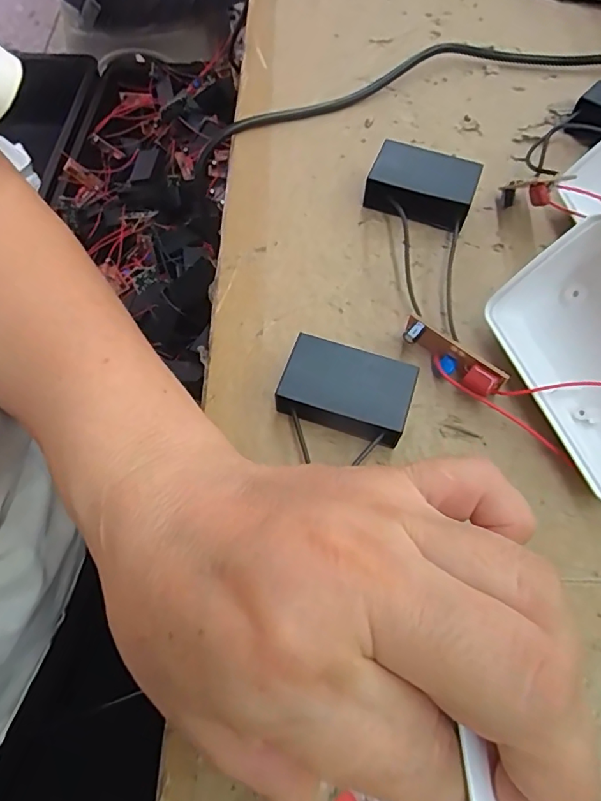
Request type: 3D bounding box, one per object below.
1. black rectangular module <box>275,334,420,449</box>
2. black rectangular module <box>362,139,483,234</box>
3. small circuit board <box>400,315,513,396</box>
[{"bbox_3d":[0.017,-0.002,0.194,0.048,0.019,0.031,22,67,11],"label":"black rectangular module"},{"bbox_3d":[0.058,-0.102,0.240,0.047,0.021,0.032,19,67,10],"label":"black rectangular module"},{"bbox_3d":[0.060,-0.015,0.201,0.043,0.018,0.010,38,71,17],"label":"small circuit board"}]

